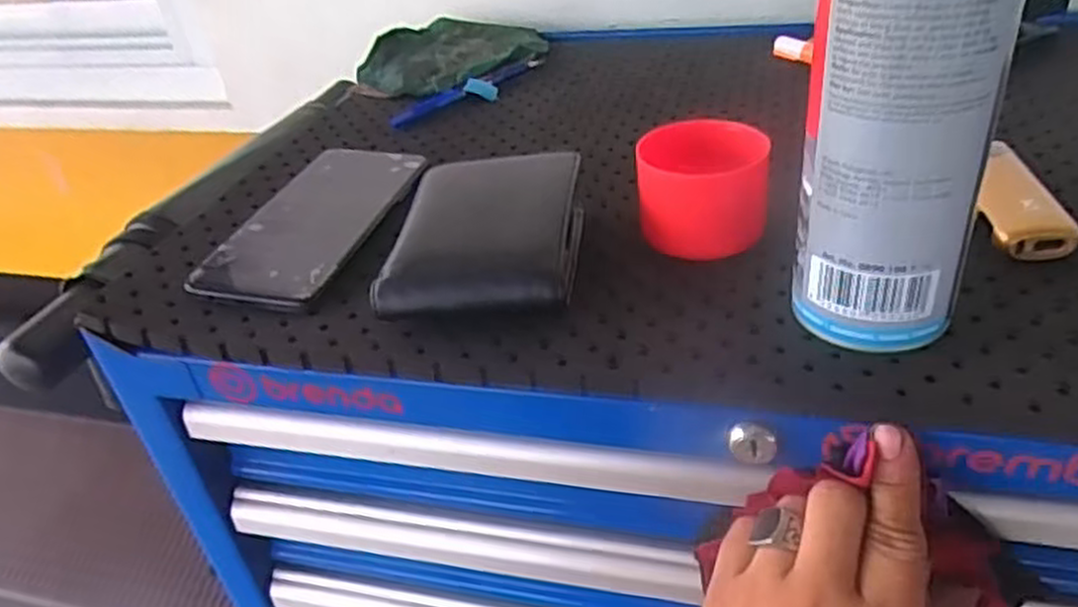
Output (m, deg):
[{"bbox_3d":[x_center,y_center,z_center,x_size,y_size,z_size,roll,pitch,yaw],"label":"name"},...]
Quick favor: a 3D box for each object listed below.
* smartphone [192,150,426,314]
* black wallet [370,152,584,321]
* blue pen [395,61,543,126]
[{"bbox_3d":[-0.130,-0.051,0.460,0.082,0.009,0.162,5,36,18],"label":"smartphone"},{"bbox_3d":[-0.028,-0.035,0.385,0.090,0.041,0.103,-1,35,10],"label":"black wallet"},{"bbox_3d":[-0.052,-0.166,0.608,0.155,0.006,0.018,-32,41,-31],"label":"blue pen"}]

